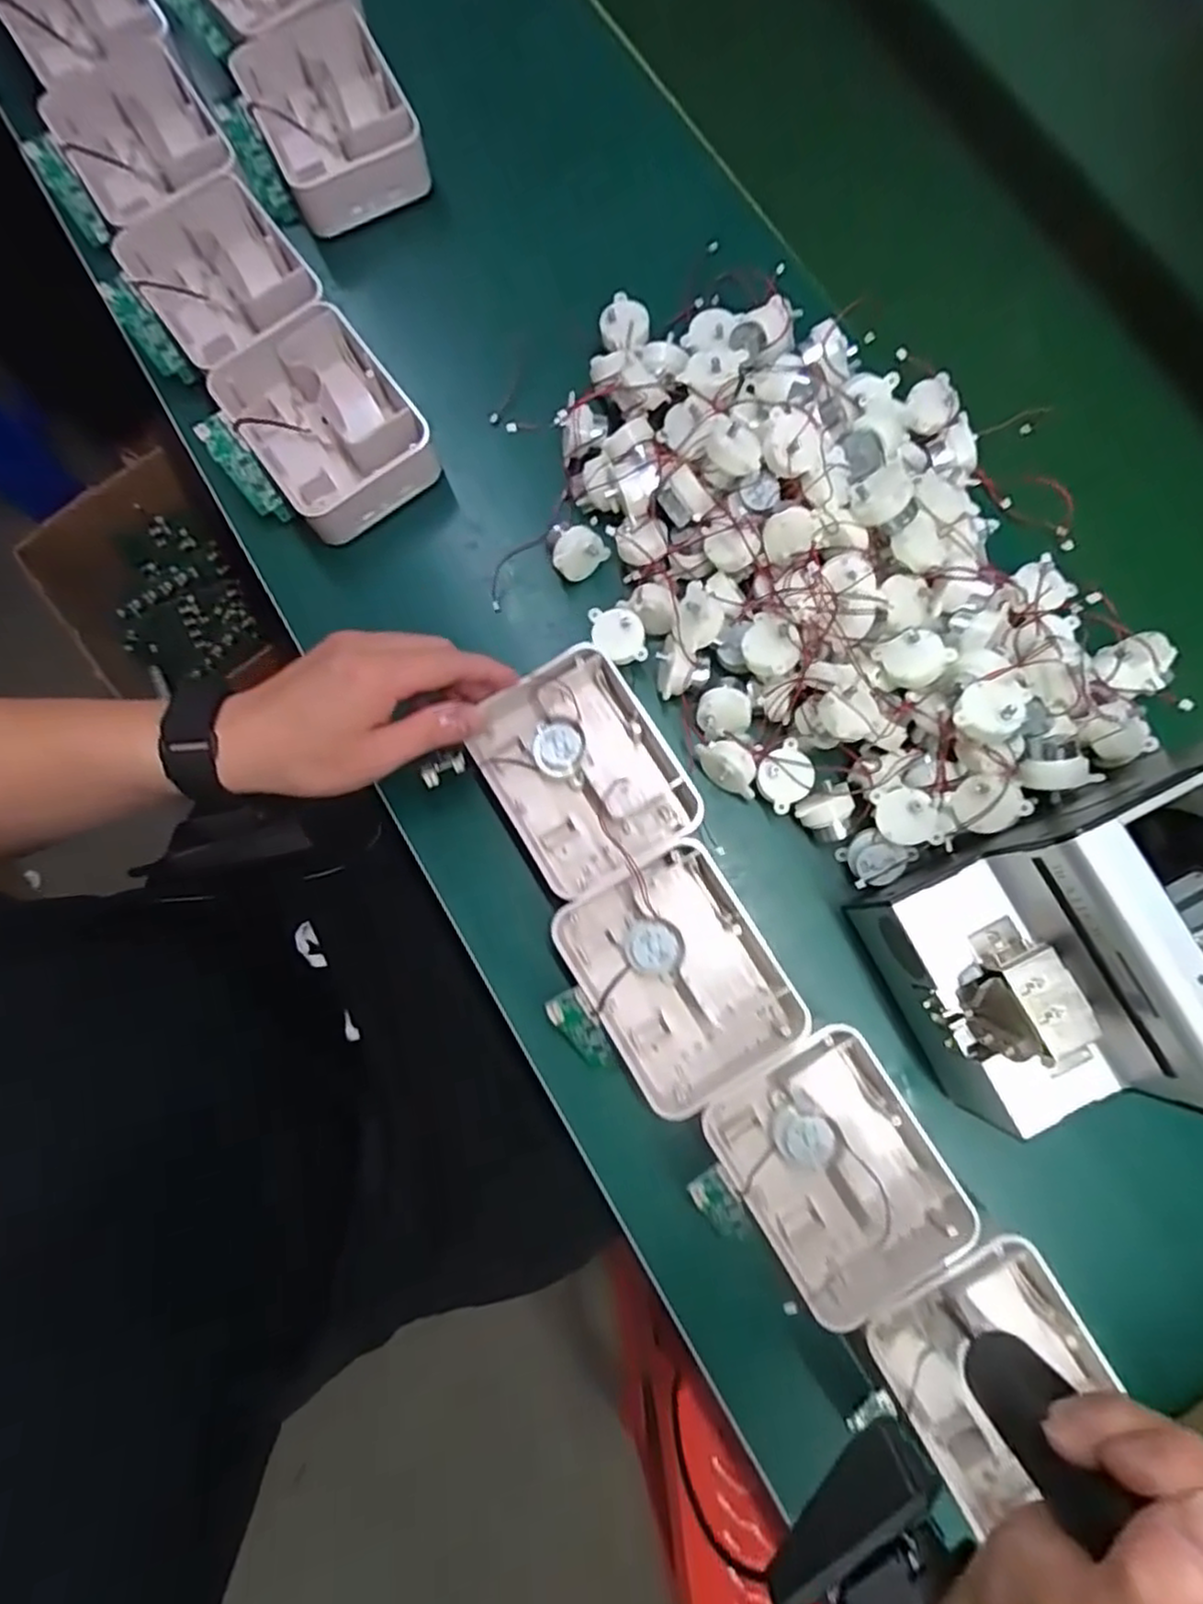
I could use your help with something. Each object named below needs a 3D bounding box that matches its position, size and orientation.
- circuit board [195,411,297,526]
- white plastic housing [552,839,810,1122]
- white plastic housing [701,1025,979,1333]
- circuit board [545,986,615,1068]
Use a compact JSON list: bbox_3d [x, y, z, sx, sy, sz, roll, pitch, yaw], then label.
[{"bbox_3d":[-0.232,-0.215,0.469,0.022,0.008,0.069,-38,117,-7],"label":"circuit board"},{"bbox_3d":[0.044,0.099,0.411,0.099,0.045,0.125,-31,80,-5],"label":"white plastic housing"},{"bbox_3d":[0.126,0.199,0.389,0.100,0.043,0.129,-31,80,-5],"label":"white plastic housing"},{"bbox_3d":[-0.010,0.129,0.402,0.023,0.012,0.061,-28,119,-5],"label":"circuit board"}]

